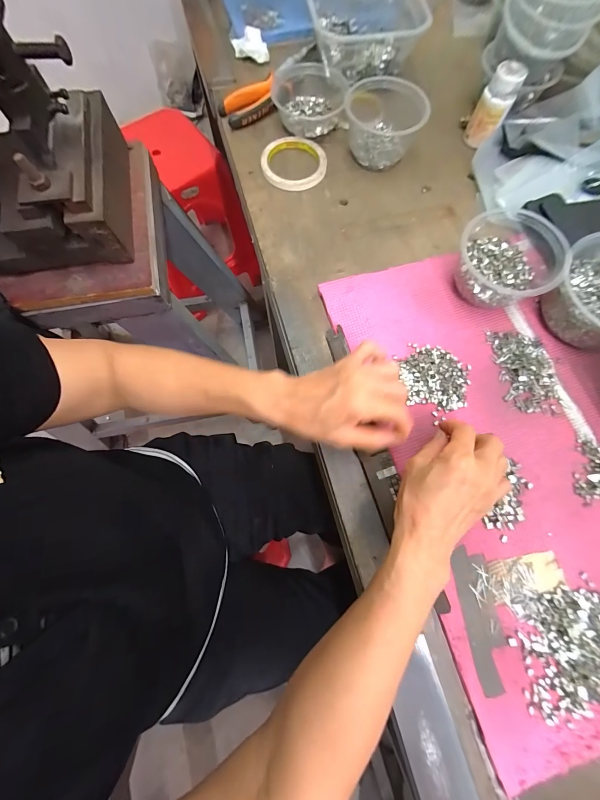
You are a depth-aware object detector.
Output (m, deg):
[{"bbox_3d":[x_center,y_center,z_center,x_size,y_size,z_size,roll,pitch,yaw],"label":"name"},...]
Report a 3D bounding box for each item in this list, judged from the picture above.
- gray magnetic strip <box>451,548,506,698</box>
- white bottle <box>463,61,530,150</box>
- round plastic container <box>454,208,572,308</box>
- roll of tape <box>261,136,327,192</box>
[{"bbox_3d":[0.168,0.211,0.287,0.019,0.004,0.121,-8,75,-1],"label":"gray magnetic strip"},{"bbox_3d":[0.281,-0.427,0.433,0.045,0.075,0.046,27,76,8],"label":"white bottle"},{"bbox_3d":[0.245,-0.162,0.360,0.116,0.066,0.099,22,76,7],"label":"round plastic container"},{"bbox_3d":[-0.009,-0.362,0.453,0.096,0.014,0.096,0,74,1],"label":"roll of tape"}]

